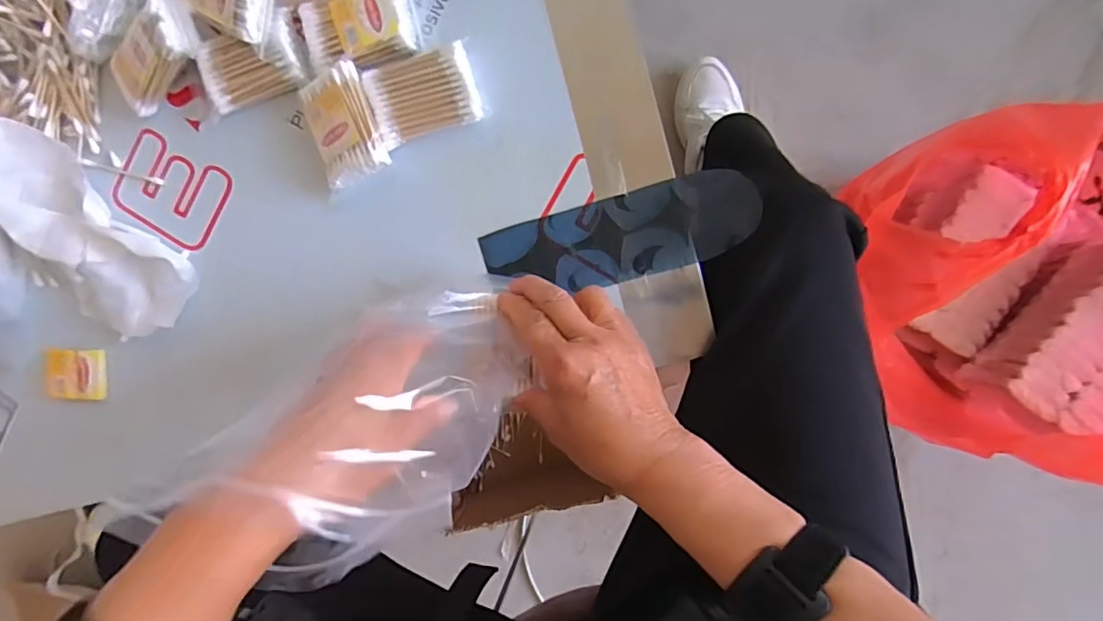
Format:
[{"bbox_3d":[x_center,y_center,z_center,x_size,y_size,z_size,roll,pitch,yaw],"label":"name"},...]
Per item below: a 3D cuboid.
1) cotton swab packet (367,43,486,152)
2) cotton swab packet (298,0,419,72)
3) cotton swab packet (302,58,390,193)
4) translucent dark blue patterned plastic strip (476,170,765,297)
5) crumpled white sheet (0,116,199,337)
[{"bbox_3d":[-0.091,-0.155,0.386,0.075,0.017,0.057,-16,89,9],"label":"cotton swab packet"},{"bbox_3d":[-0.139,-0.202,0.389,0.077,0.017,0.053,-11,90,9],"label":"cotton swab packet"},{"bbox_3d":[-0.151,-0.132,0.389,0.053,0.014,0.075,-21,92,25],"label":"cotton swab packet"},{"bbox_3d":[0.048,-0.050,0.383,0.189,0.004,0.059,-15,89,9],"label":"translucent dark blue patterned plastic strip"},{"bbox_3d":[-0.365,-0.055,0.417,0.085,0.025,0.183,-42,97,7],"label":"crumpled white sheet"}]

